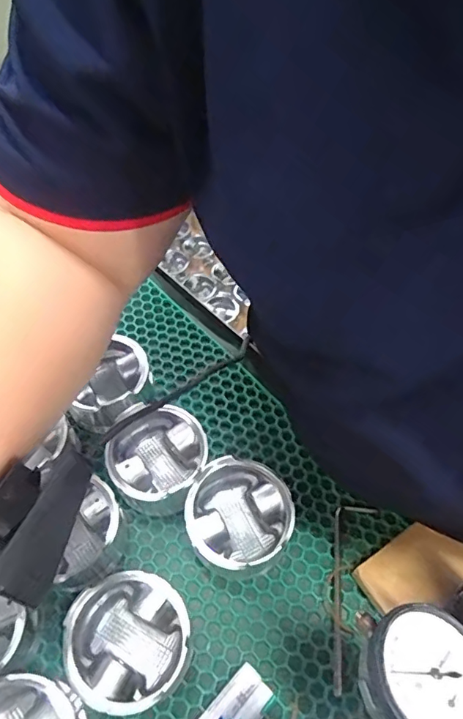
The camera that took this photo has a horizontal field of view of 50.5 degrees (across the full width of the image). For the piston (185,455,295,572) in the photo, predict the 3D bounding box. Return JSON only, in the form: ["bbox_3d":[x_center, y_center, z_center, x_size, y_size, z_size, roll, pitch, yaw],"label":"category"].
[{"bbox_3d":[0.006,0.118,0.376,0.075,0.050,0.072,0,56,1],"label":"piston"}]

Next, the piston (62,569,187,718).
[{"bbox_3d":[-0.068,0.190,0.331,0.075,0.047,0.079,0,56,1],"label":"piston"}]

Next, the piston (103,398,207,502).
[{"bbox_3d":[-0.061,0.073,0.402,0.081,0.050,0.085,0,56,1],"label":"piston"}]

